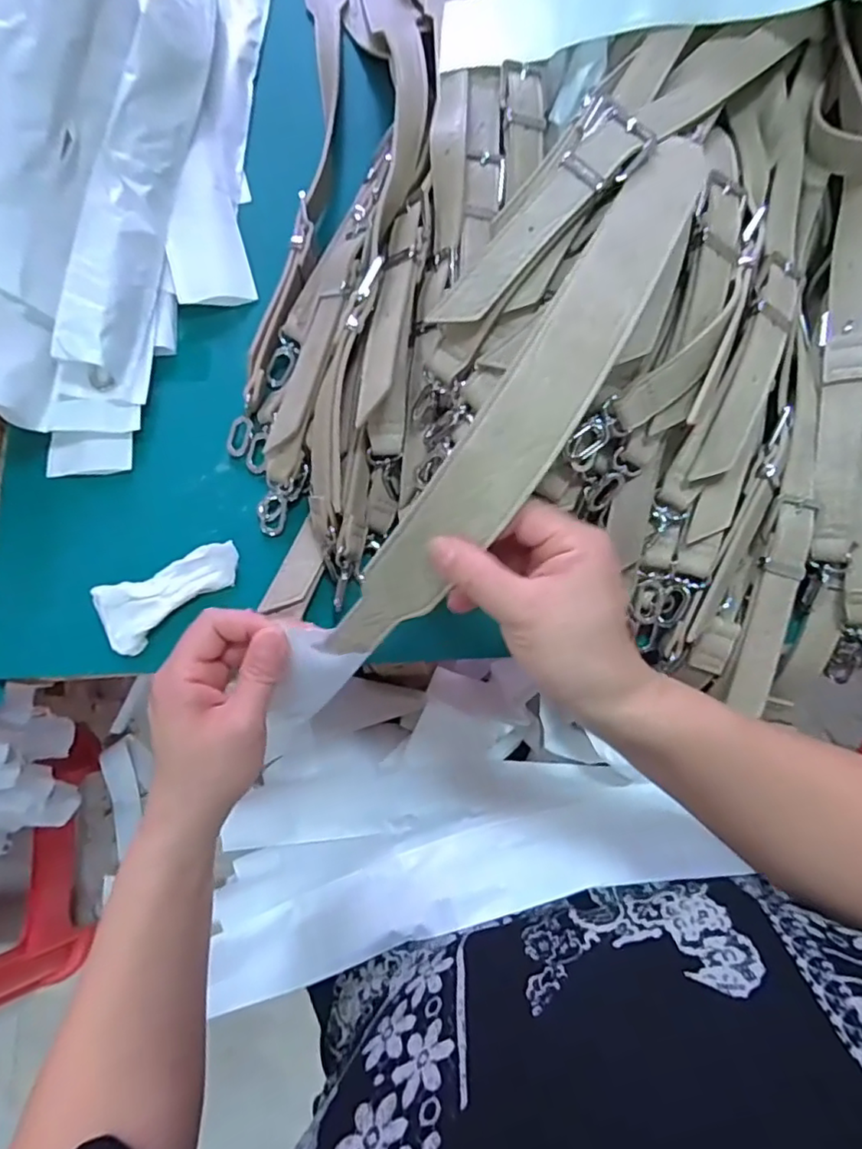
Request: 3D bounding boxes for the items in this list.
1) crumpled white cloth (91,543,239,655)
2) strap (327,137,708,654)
[{"bbox_3d":[-0.171,0.015,0.396,0.095,0.009,0.047,-23,77,-7],"label":"crumpled white cloth"},{"bbox_3d":[0.061,-0.099,0.304,0.049,0.080,0.337,33,83,7],"label":"strap"}]

